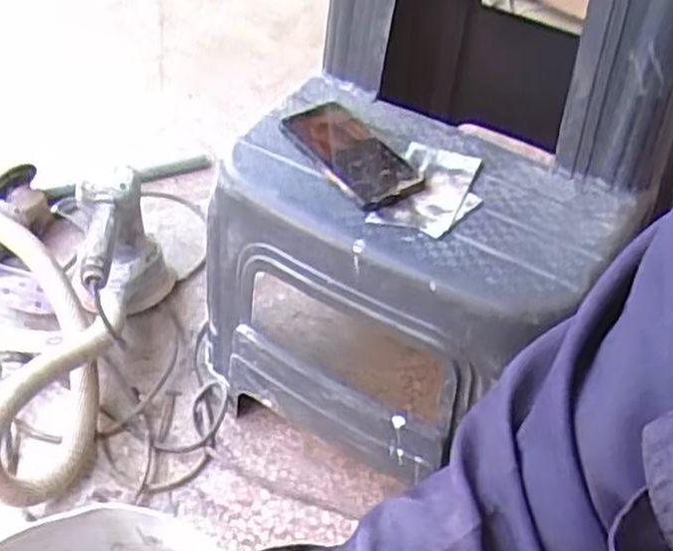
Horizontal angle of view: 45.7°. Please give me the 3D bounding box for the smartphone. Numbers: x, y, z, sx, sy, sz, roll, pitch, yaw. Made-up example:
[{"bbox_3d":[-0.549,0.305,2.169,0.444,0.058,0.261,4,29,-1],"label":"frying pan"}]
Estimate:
[{"bbox_3d":[0.015,-0.125,0.808,0.083,0.015,0.179,-27,52,-27],"label":"smartphone"}]

